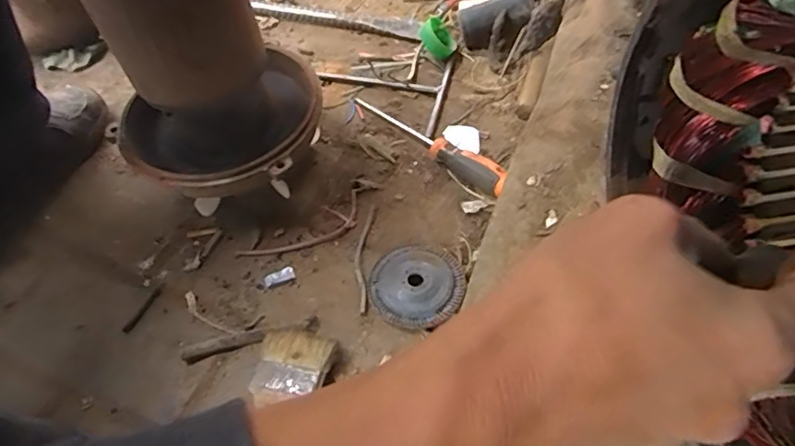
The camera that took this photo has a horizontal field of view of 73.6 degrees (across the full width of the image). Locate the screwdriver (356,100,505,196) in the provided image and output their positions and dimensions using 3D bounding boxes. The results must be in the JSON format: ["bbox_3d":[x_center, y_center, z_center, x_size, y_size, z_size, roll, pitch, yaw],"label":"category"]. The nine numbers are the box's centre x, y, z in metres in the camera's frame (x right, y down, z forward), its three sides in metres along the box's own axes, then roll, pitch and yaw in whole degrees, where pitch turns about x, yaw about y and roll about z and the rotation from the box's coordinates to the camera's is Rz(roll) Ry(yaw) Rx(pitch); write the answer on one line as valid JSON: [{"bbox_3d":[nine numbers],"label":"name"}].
[{"bbox_3d":[0.032,-0.104,0.632,0.026,0.035,0.237,-38,60,-21],"label":"screwdriver"}]

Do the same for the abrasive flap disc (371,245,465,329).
[{"bbox_3d":[0.019,0.057,0.528,0.092,0.018,0.083,-12,54,-5],"label":"abrasive flap disc"}]

